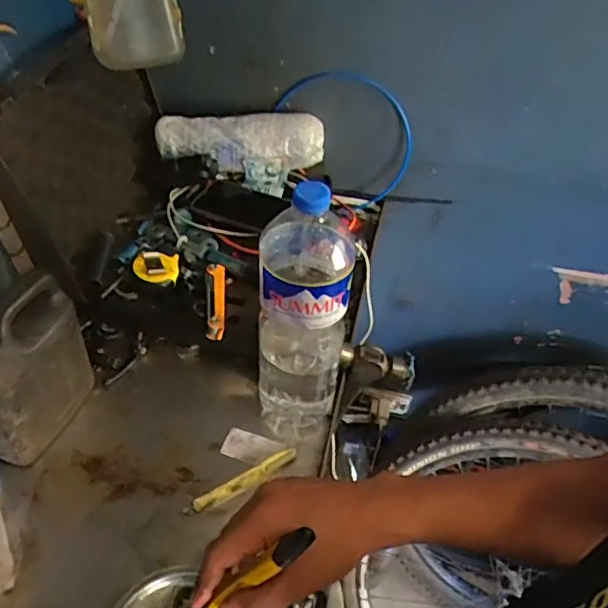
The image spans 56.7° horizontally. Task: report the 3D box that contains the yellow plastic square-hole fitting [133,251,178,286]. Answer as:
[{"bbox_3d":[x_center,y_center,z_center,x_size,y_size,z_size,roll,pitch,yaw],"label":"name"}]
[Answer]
[{"bbox_3d":[-0.189,-0.049,0.722,0.053,0.020,0.045,-2,47,-7],"label":"yellow plastic square-hole fitting"}]

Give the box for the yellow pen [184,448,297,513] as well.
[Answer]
[{"bbox_3d":[-0.065,0.193,0.611,0.132,0.015,0.018,-24,53,-25],"label":"yellow pen"}]

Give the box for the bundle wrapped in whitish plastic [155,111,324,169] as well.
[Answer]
[{"bbox_3d":[-0.093,-0.251,0.851,0.249,0.080,0.059,-2,47,-7],"label":"bundle wrapped in whitish plastic"}]

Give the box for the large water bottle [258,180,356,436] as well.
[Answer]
[{"bbox_3d":[-0.001,0.013,0.575,0.091,0.304,0.095,8,47,2],"label":"large water bottle"}]

